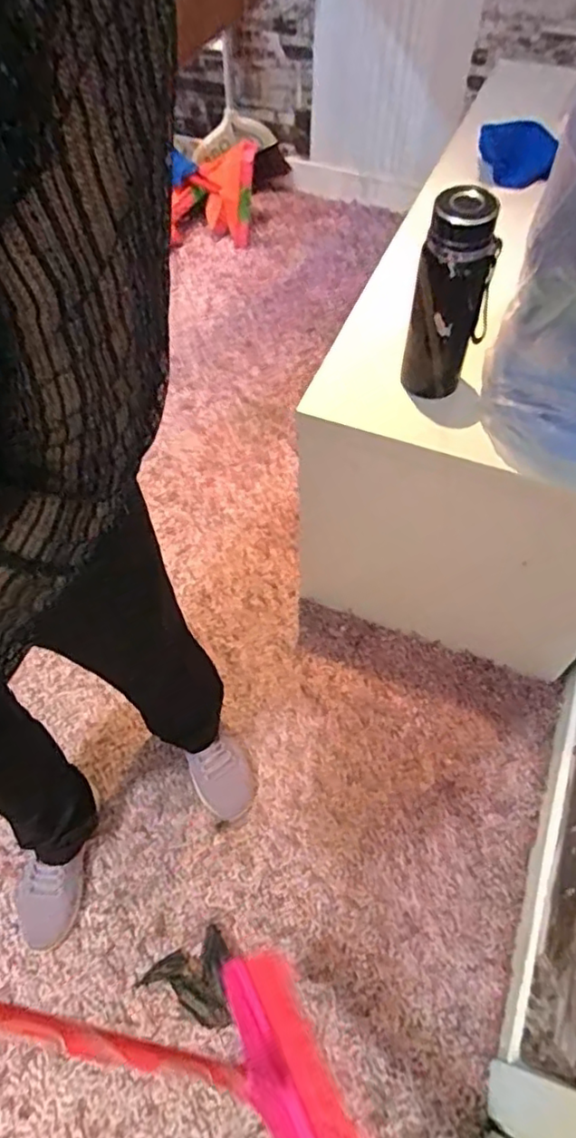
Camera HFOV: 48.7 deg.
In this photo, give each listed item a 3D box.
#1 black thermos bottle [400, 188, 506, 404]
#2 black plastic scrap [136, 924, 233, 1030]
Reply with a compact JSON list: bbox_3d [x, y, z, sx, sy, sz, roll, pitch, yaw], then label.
[{"bbox_3d":[0.189,-0.310,0.760,0.098,0.246,0.062,12,58,6],"label":"black thermos bottle"},{"bbox_3d":[-0.134,0.606,0.918,0.126,0.014,0.116,-28,62,-17],"label":"black plastic scrap"}]

